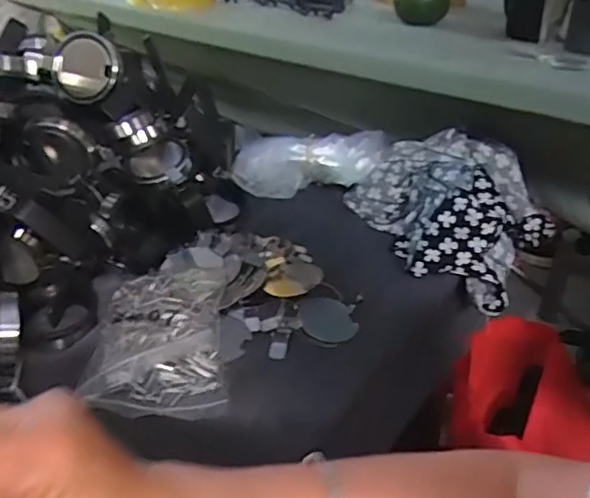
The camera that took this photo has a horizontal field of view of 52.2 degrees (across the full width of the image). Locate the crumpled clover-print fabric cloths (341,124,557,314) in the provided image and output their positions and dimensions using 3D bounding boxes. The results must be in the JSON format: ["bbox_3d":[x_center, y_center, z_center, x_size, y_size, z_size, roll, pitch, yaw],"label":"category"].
[{"bbox_3d":[0.170,-0.041,0.669,0.206,0.121,0.174,2,30,0],"label":"crumpled clover-print fabric cloths"}]

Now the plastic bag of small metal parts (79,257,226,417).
[{"bbox_3d":[-0.115,0.065,0.501,0.108,0.023,0.164,-2,30,-6],"label":"plastic bag of small metal parts"}]

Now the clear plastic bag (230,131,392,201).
[{"bbox_3d":[0.017,-0.104,0.737,0.188,0.064,0.067,-5,28,18],"label":"clear plastic bag"}]

